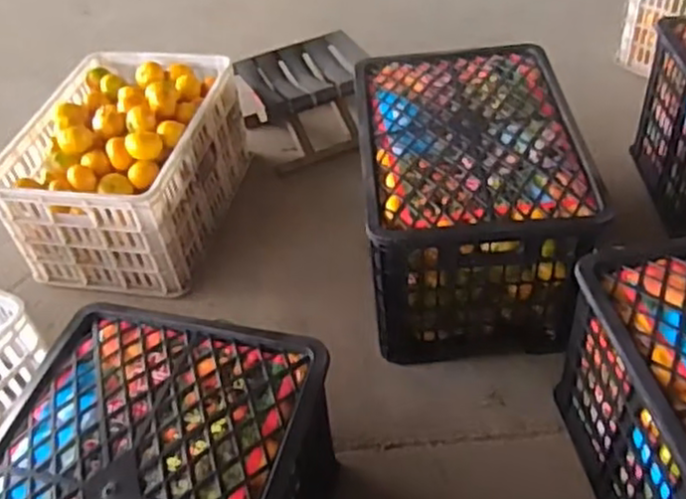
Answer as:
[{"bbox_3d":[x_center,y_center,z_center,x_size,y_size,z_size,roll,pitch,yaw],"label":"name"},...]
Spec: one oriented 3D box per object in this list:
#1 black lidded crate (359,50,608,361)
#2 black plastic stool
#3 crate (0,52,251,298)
[{"bbox_3d":[0.219,-0.091,1.268,0.351,0.321,0.504,-4,45,3],"label":"black lidded crate"},{"bbox_3d":[-0.078,-0.346,1.645,0.291,0.205,0.229,-18,46,-12],"label":"black plastic stool"},{"bbox_3d":[-0.440,-0.181,1.458,0.369,0.277,0.488,4,46,11],"label":"crate"}]

